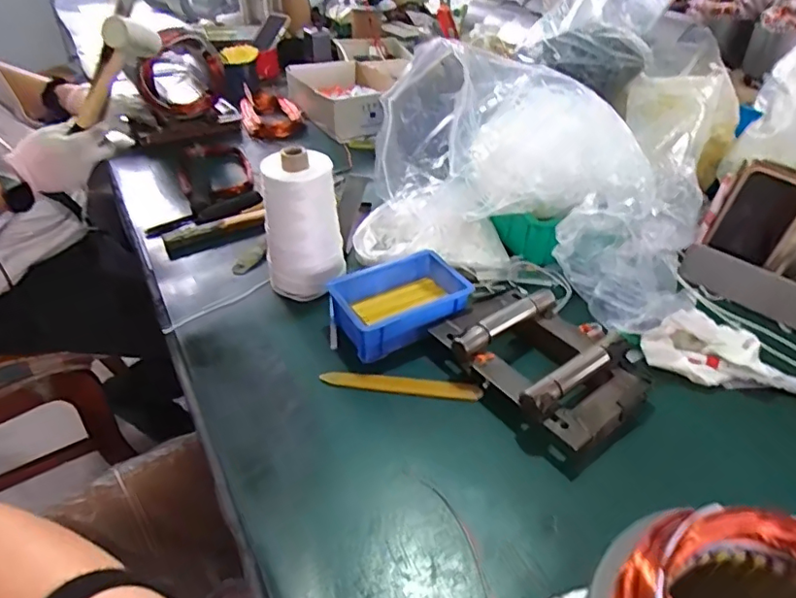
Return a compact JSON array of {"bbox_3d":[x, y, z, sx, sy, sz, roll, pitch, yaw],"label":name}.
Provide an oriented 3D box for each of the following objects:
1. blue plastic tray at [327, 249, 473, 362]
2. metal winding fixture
[{"bbox_3d":[0.002,0.005,0.632,0.153,0.045,0.110,-19,43,-22],"label":"blue plastic tray"},{"bbox_3d":[0.147,0.059,0.570,0.144,0.048,0.201,-28,47,-30],"label":"metal winding fixture"}]

